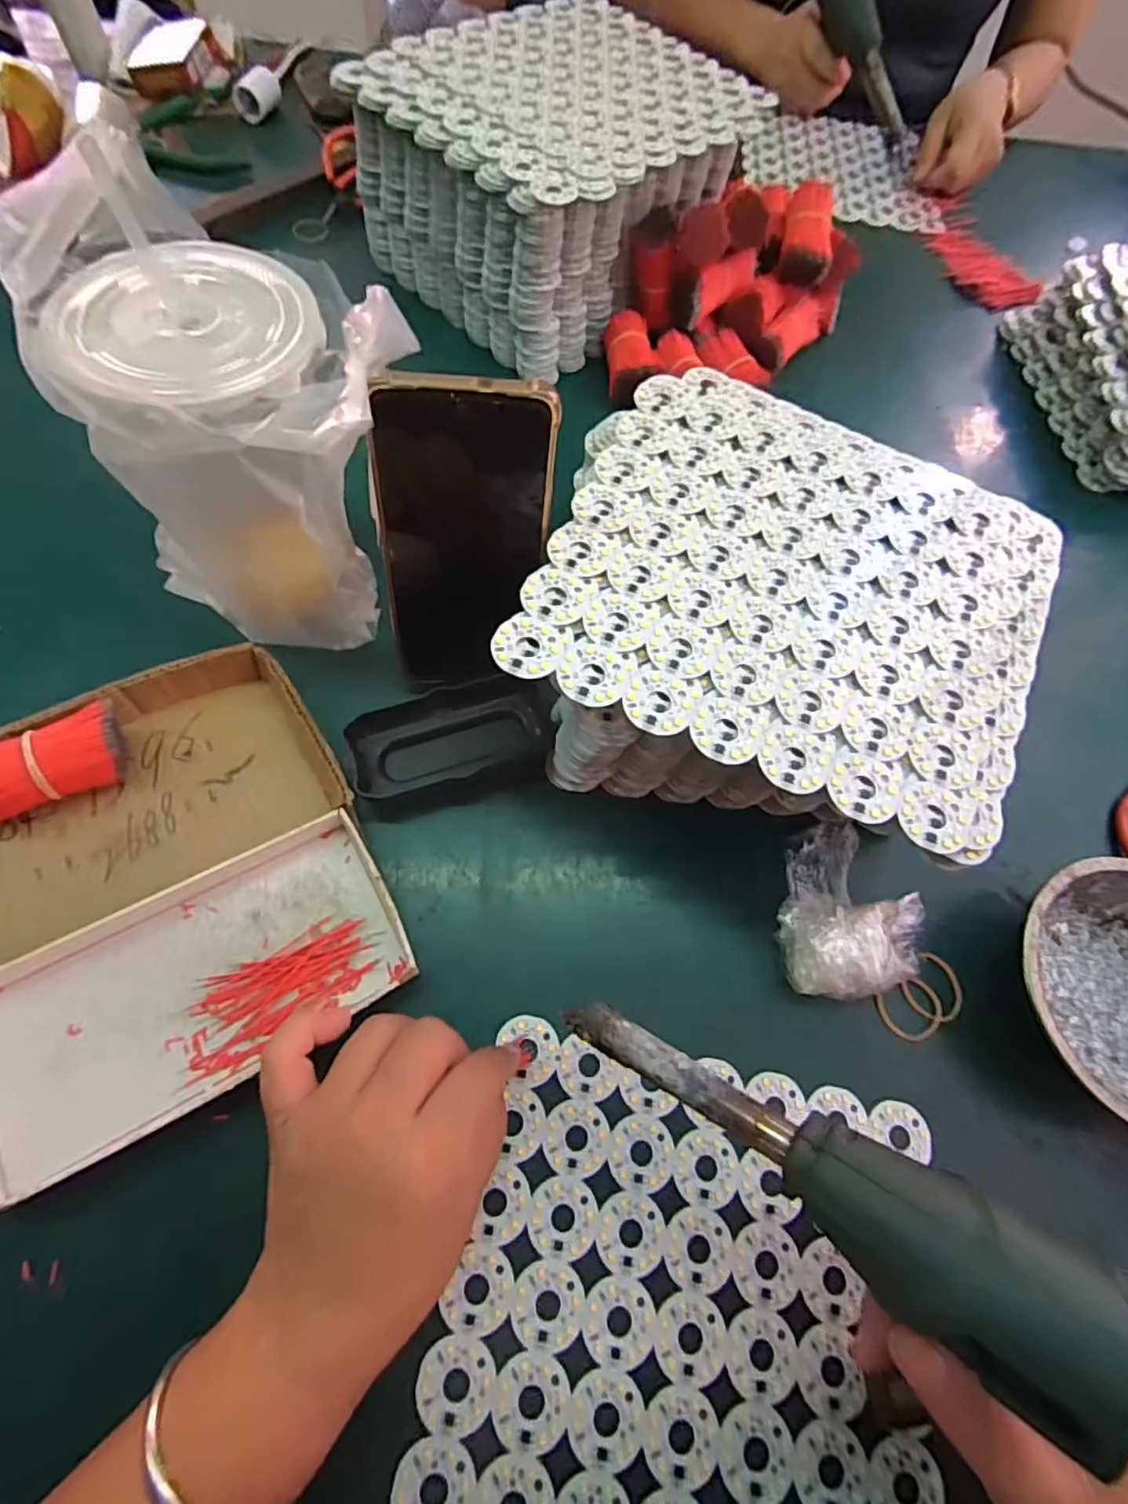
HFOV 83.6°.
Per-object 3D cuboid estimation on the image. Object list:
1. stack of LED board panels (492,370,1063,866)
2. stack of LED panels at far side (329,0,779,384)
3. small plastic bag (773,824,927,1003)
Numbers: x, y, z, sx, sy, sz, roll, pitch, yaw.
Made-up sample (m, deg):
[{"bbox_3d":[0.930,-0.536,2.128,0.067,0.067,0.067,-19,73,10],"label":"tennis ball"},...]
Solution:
[{"bbox_3d":[0.117,-0.069,0.353,0.244,0.107,0.239,23,66,4],"label":"stack of LED board panels"},{"bbox_3d":[-0.003,-0.461,0.523,0.260,0.135,0.215,-39,75,-19],"label":"stack of LED panels at far side"},{"bbox_3d":[0.151,0.086,0.337,0.075,0.036,0.093,13,64,-1],"label":"small plastic bag"}]

